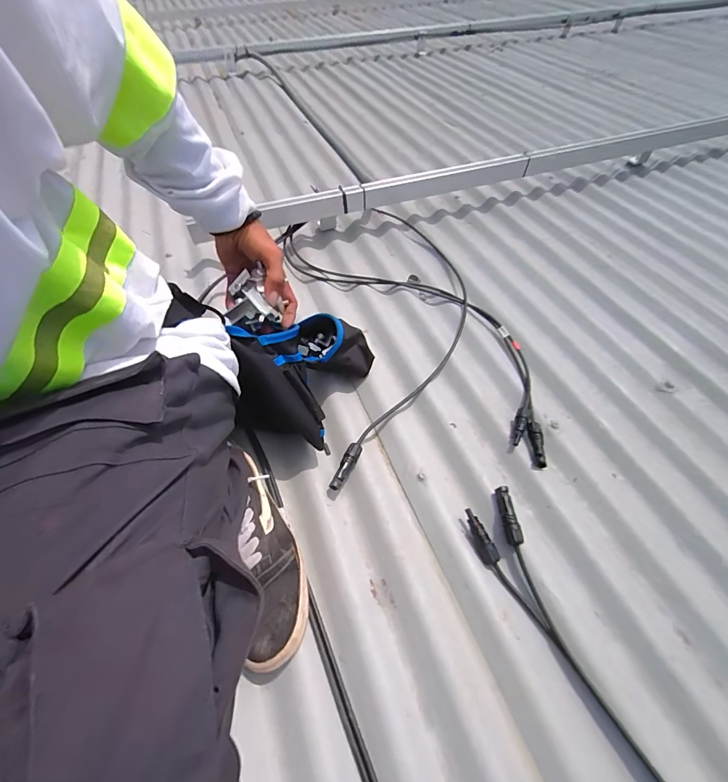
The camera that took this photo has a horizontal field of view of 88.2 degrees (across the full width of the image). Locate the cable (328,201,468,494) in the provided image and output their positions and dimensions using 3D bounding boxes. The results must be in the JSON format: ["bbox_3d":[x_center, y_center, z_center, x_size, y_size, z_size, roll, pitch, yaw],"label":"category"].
[{"bbox_3d":[0.093,-0.147,0.721,0.205,0.031,0.719,4,53,3],"label":"cable"}]

